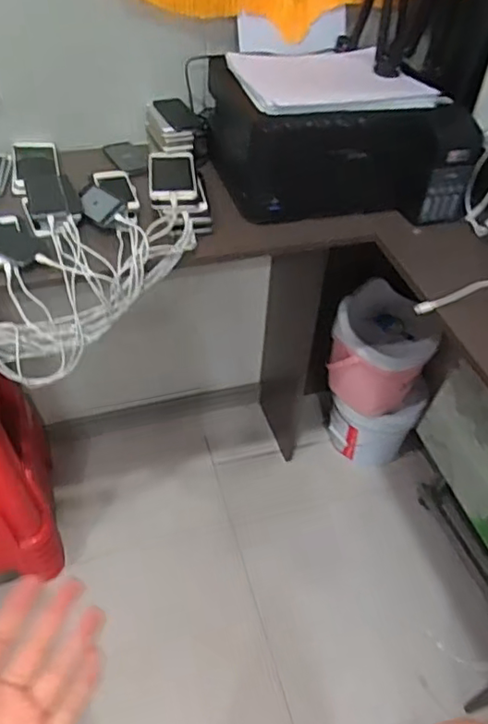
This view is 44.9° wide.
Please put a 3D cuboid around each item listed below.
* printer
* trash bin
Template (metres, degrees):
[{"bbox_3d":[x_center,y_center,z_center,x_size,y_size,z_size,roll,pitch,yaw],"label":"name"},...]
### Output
[{"bbox_3d":[0.159,-0.408,1.041,0.403,0.187,0.318,-6,47,-10],"label":"printer"},{"bbox_3d":[0.355,0.050,1.571,0.266,0.481,0.226,19,48,14],"label":"trash bin"}]

